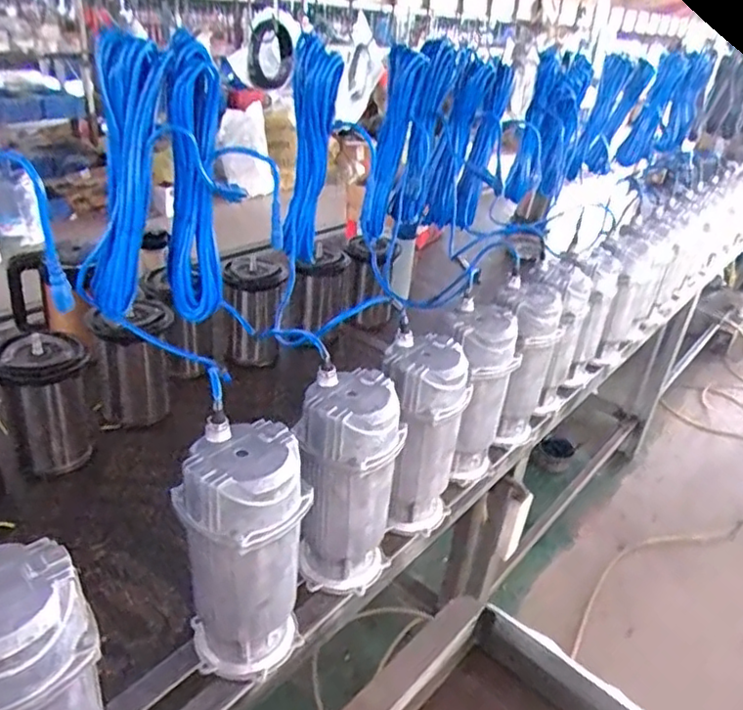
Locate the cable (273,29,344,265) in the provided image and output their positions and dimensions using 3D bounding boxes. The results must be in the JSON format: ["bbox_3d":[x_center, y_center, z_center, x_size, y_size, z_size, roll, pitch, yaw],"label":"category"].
[{"bbox_3d":[-0.107,-0.325,1.056,0.077,0.346,0.069,14,30,13],"label":"cable"}]

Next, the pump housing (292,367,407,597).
[{"bbox_3d":[-0.035,0.177,0.855,0.132,0.290,0.122,5,30,-3],"label":"pump housing"}]

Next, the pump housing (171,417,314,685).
[{"bbox_3d":[-0.148,0.234,0.731,0.139,0.292,0.121,0,30,-11],"label":"pump housing"}]

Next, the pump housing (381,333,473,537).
[{"bbox_3d":[0.070,0.130,0.959,0.126,0.290,0.139,10,30,6],"label":"pump housing"}]

